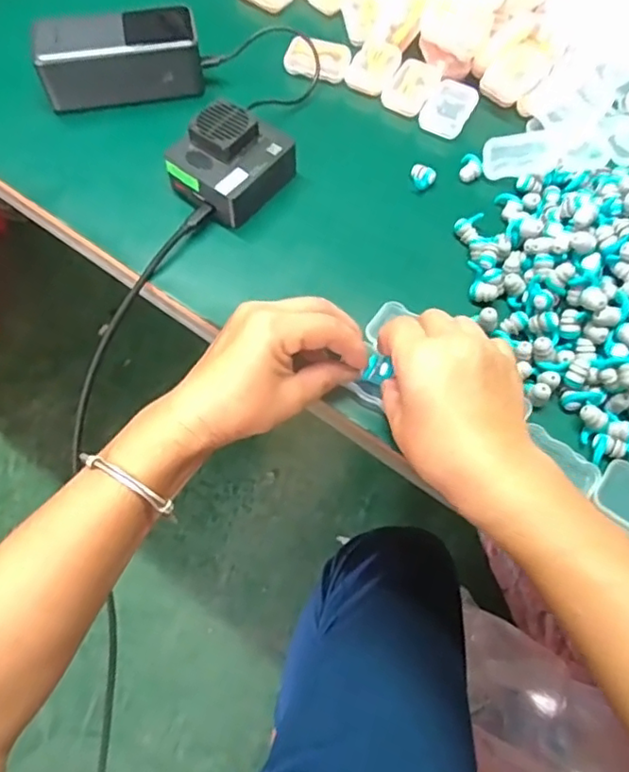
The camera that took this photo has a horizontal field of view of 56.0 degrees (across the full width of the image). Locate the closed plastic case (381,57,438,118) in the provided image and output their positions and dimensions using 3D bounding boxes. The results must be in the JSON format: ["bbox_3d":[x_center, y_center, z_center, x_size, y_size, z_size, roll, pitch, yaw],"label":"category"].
[{"bbox_3d":[0.086,-0.265,0.523,0.037,0.014,0.056,25,66,10],"label":"closed plastic case"}]

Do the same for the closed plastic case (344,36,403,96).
[{"bbox_3d":[0.054,-0.285,0.528,0.039,0.015,0.054,26,66,10],"label":"closed plastic case"}]

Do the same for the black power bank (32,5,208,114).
[{"bbox_3d":[-0.160,-0.273,0.495,0.132,0.050,0.052,-11,65,-7],"label":"black power bank"}]

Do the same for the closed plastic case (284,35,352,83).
[{"bbox_3d":[0.003,-0.290,0.525,0.056,0.021,0.032,10,64,3],"label":"closed plastic case"}]

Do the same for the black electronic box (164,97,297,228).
[{"bbox_3d":[-0.065,-0.173,0.455,0.069,0.051,0.077,35,68,14],"label":"black electronic box"}]

